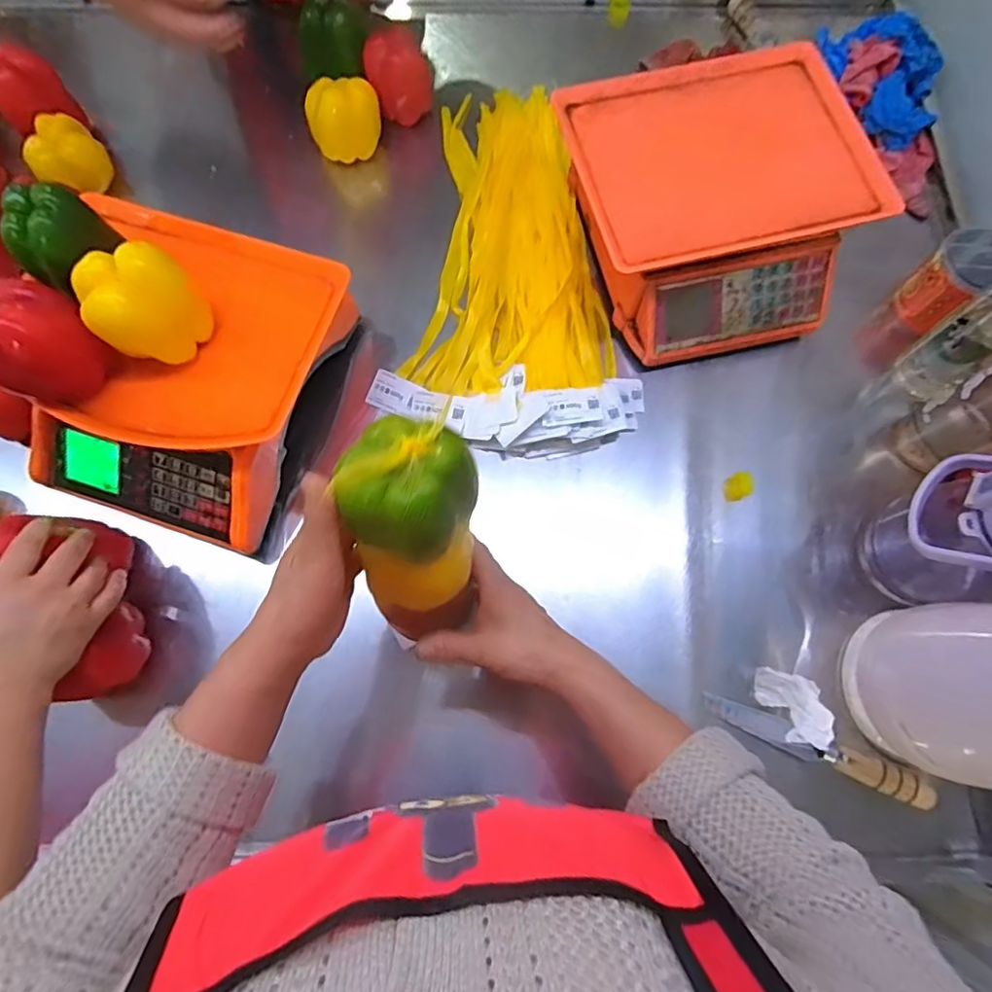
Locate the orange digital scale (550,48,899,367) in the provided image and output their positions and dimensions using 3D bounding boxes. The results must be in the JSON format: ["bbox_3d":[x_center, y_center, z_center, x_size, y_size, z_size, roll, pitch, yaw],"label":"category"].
[{"bbox_3d":[0.240,-0.319,0.625,0.300,0.108,0.292,-12,74,-5],"label":"orange digital scale"}]

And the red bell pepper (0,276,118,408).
[{"bbox_3d":[-0.375,-0.124,0.467,0.069,0.078,0.083,32,76,8],"label":"red bell pepper"}]

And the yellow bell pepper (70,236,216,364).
[{"bbox_3d":[-0.293,-0.153,0.472,0.065,0.096,0.079,34,76,8],"label":"yellow bell pepper"}]

